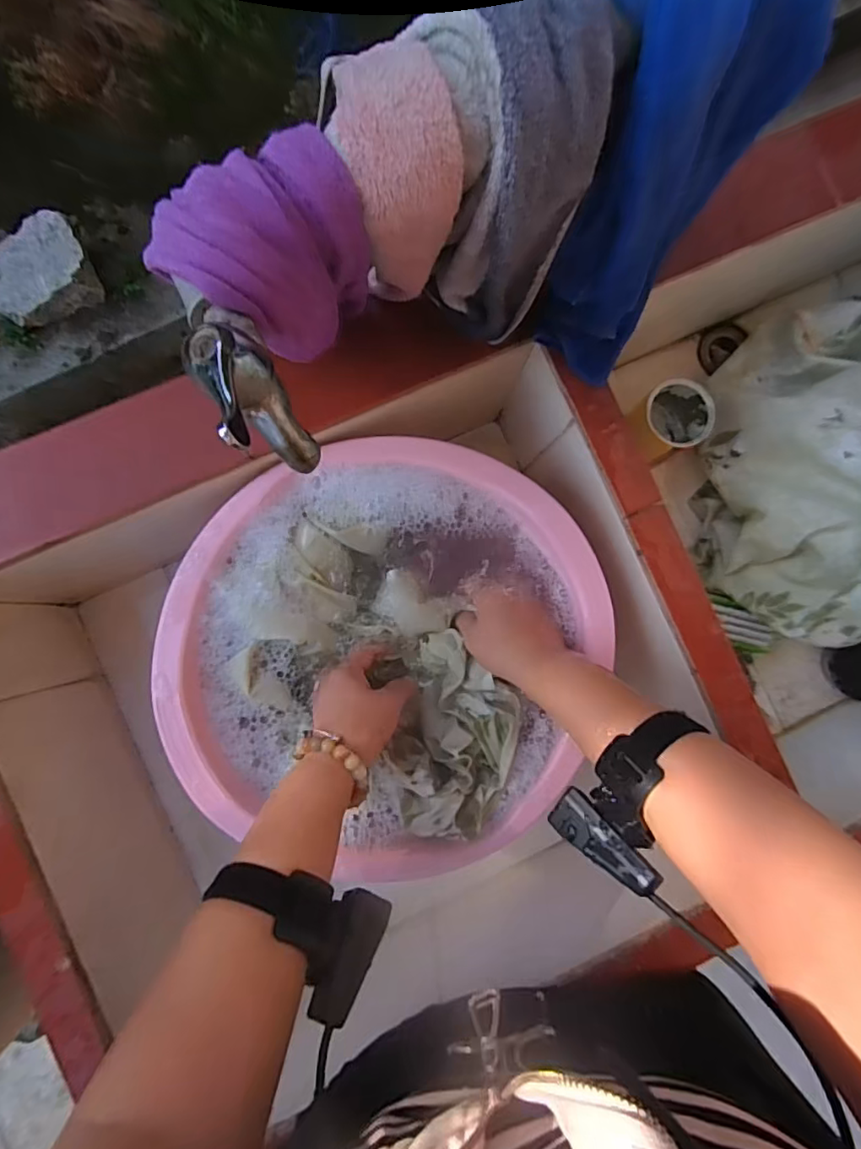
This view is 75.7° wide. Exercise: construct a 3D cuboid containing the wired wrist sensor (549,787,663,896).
[{"bbox_3d":[0.107,0.165,0.341,0.071,0.011,0.028,33,85,42],"label":"wired wrist sensor"}]

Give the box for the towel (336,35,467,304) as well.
[{"bbox_3d":[-0.015,-0.188,0.286,0.049,0.119,0.056,-12,88,-4],"label":"towel"}]

